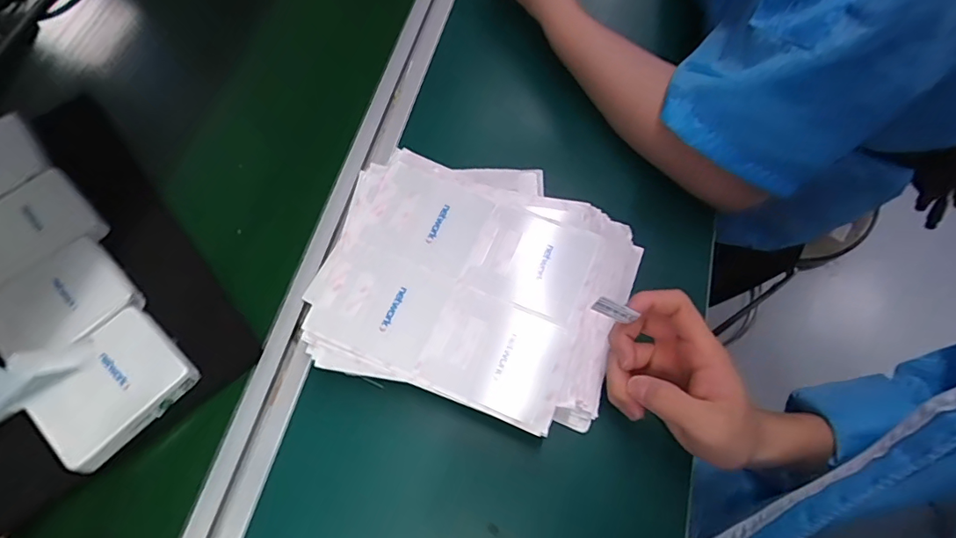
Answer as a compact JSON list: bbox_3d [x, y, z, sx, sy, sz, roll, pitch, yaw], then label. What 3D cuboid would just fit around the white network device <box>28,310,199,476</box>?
[{"bbox_3d":[-0.271,0.085,0.376,0.081,0.022,0.096,37,73,16],"label":"white network device"}]

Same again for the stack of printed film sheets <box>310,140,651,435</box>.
[{"bbox_3d":[-0.002,0.007,0.407,0.232,0.033,0.200,20,69,11],"label":"stack of printed film sheets"}]

